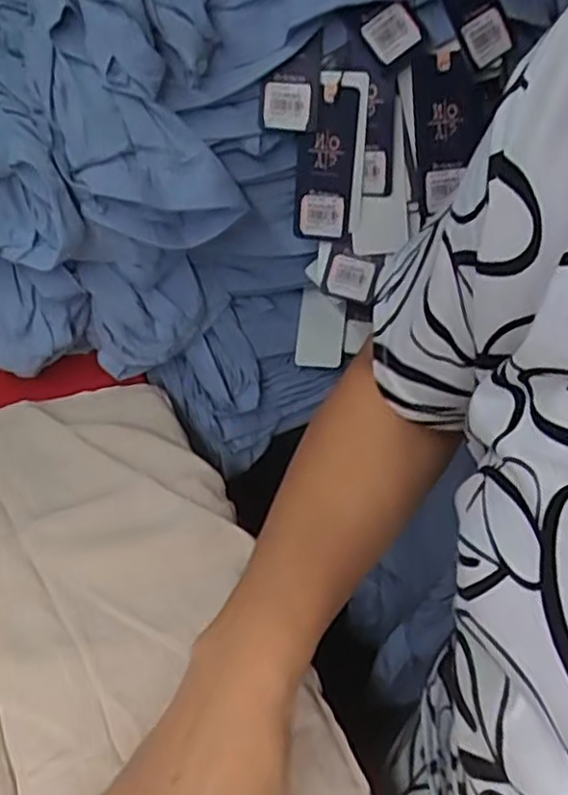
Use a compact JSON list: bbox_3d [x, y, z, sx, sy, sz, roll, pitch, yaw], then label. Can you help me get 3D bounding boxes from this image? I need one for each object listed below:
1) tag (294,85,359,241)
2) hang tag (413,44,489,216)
[{"bbox_3d":[0.032,-0.180,0.575,0.046,0.117,0.007,12,33,15],"label":"tag"},{"bbox_3d":[0.131,-0.210,0.567,0.064,0.113,0.011,-15,27,-9],"label":"hang tag"}]

